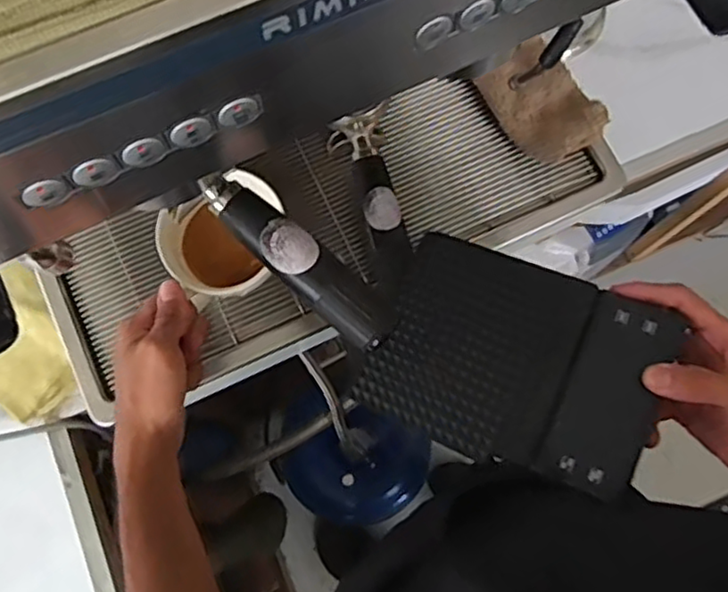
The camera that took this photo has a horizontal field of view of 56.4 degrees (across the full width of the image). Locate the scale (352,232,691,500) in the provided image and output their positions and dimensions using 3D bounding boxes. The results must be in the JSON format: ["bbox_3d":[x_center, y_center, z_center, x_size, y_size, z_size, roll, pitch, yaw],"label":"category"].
[{"bbox_3d":[0.100,0.044,0.453,0.182,0.035,0.132,24,77,6],"label":"scale"}]

